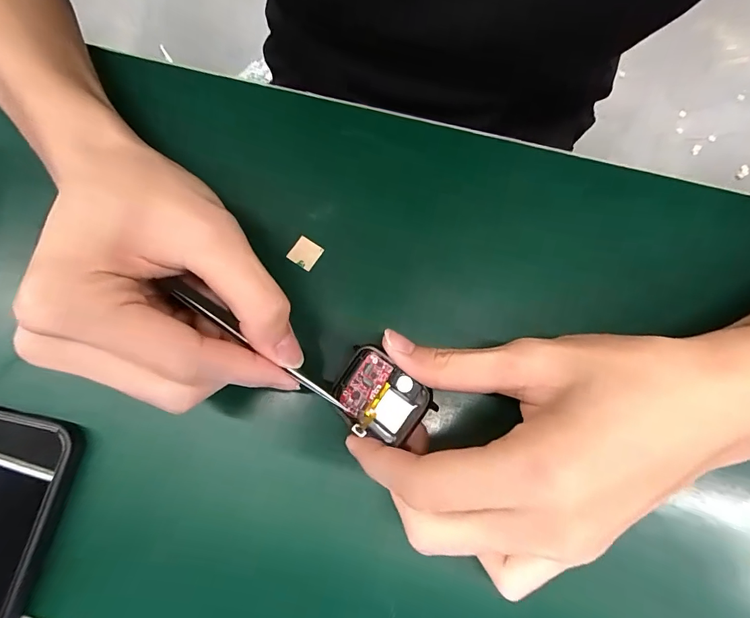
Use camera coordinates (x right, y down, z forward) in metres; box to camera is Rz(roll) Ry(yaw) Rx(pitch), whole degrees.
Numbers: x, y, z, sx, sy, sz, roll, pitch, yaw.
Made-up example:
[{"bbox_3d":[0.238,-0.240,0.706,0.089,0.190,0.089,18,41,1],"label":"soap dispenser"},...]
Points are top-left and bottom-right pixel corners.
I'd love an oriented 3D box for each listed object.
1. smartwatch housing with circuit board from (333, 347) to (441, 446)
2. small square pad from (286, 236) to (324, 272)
[{"bbox_3d":[0.001,0.041,0.187,0.044,0.016,0.033,41,76,13],"label":"smartwatch housing with circuit board"},{"bbox_3d":[-0.039,-0.031,0.220,0.016,0.004,0.015,34,85,9],"label":"small square pad"}]

